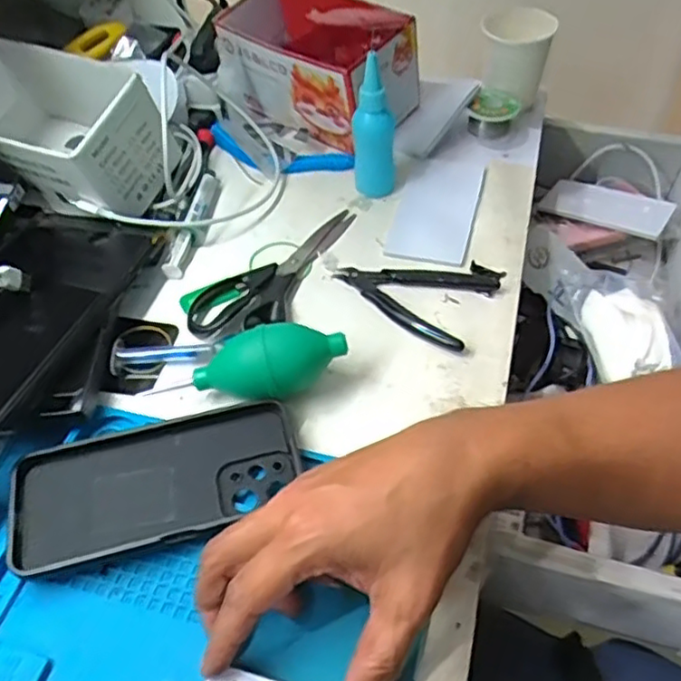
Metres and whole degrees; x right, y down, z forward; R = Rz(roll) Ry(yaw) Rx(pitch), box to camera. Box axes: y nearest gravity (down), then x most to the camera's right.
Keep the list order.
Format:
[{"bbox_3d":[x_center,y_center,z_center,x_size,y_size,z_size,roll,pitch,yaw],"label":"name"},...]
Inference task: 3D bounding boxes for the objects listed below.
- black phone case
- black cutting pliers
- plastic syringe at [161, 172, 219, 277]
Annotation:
[{"bbox_3d":[-0.113,0.088,0.403,0.172,0.015,0.081,-12,50,-6],"label":"black phone case"},{"bbox_3d":[0.053,-0.040,0.503,0.118,0.011,0.077,23,55,21],"label":"black cutting pliers"},{"bbox_3d":[-0.125,-0.107,0.563,0.019,0.015,0.126,6,51,9],"label":"plastic syringe"}]

